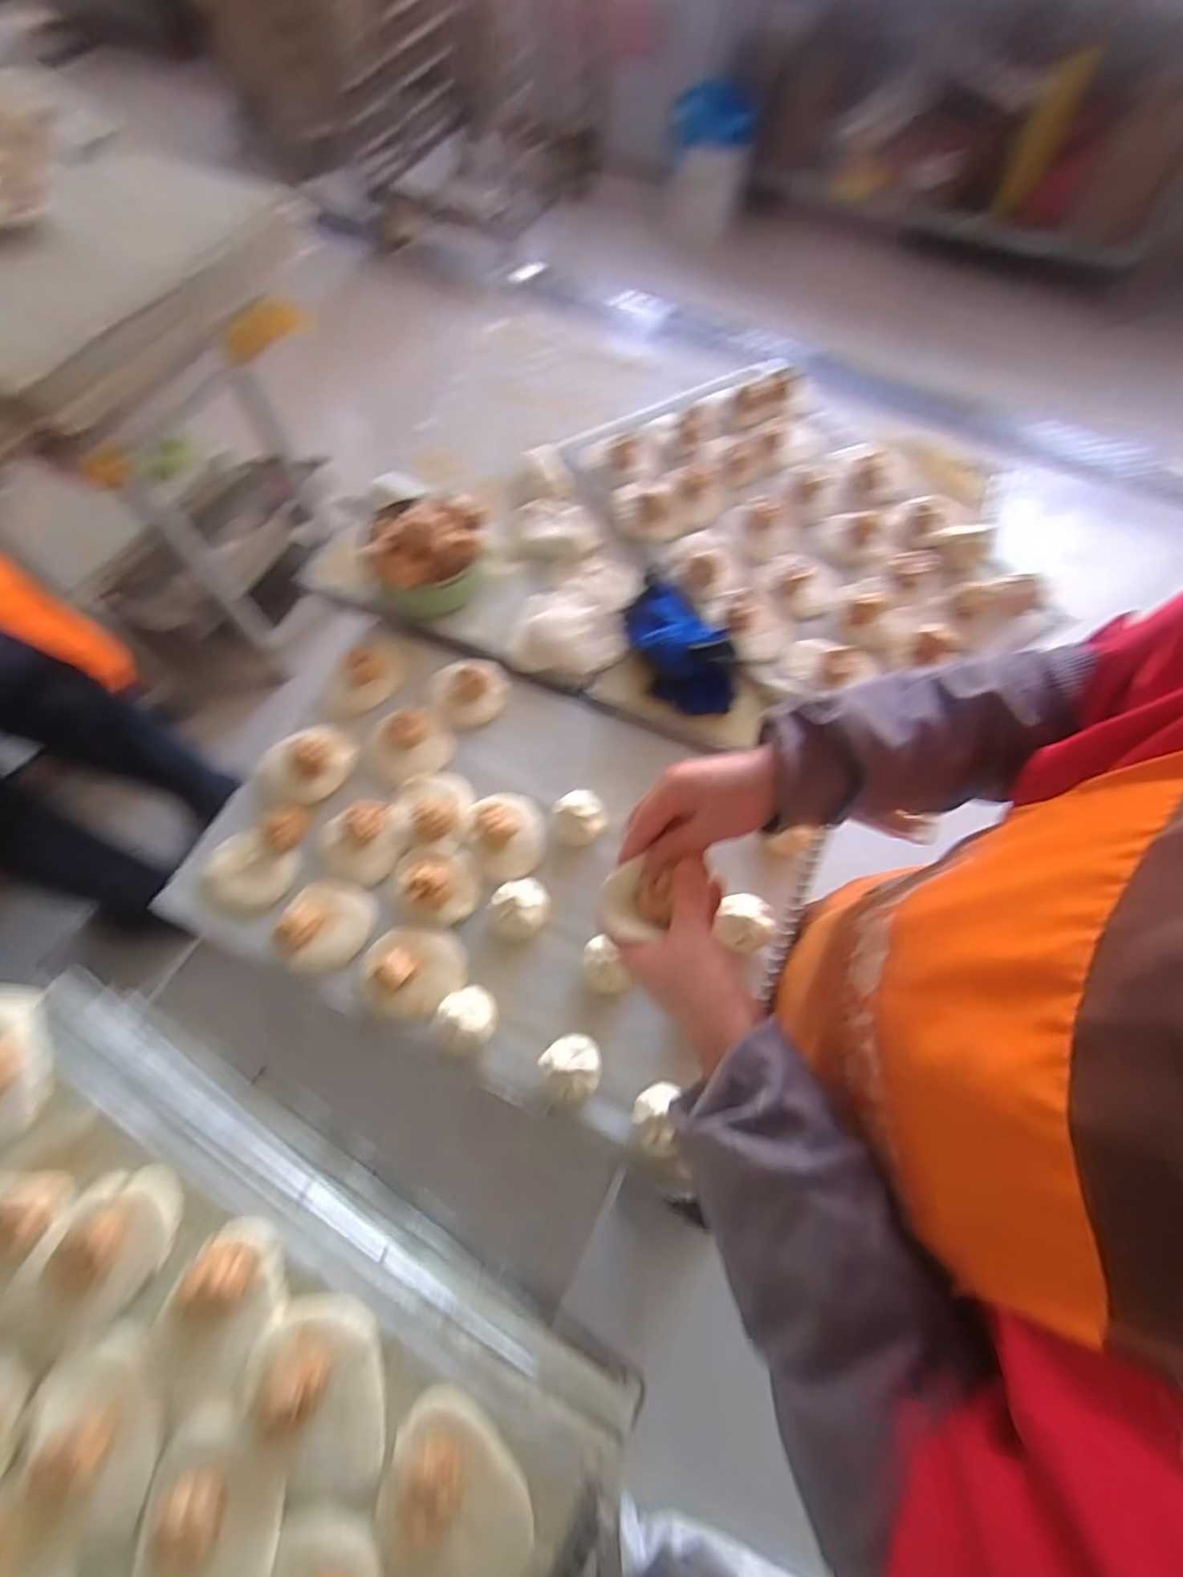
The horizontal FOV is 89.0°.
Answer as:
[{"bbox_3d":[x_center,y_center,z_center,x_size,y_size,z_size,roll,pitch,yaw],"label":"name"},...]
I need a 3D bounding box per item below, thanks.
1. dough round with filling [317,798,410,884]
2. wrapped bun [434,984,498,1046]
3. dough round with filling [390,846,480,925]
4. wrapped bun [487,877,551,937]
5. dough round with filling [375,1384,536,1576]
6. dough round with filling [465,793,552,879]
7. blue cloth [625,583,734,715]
[{"bbox_3d":[-0.239,0.048,0.625,0.096,0.038,0.089,-40,73,-17],"label":"dough round with filling"},{"bbox_3d":[-0.113,0.209,0.556,0.051,0.045,0.049,0,66,-1],"label":"wrapped bun"},{"bbox_3d":[-0.161,0.094,0.606,0.083,0.035,0.093,-39,72,-16],"label":"dough round with filling"},{"bbox_3d":[-0.072,0.116,0.596,0.059,0.041,0.057,0,66,-1],"label":"wrapped bun"},{"bbox_3d":[-0.091,0.458,0.376,0.085,0.032,0.108,-36,72,-15],"label":"dough round with filling"},{"bbox_3d":[-0.089,0.042,0.632,0.087,0.032,0.095,-22,69,-11],"label":"dough round with filling"},{"bbox_3d":[0.101,-0.171,0.699,0.107,0.069,0.164,-5,66,-4],"label":"blue cloth"}]

